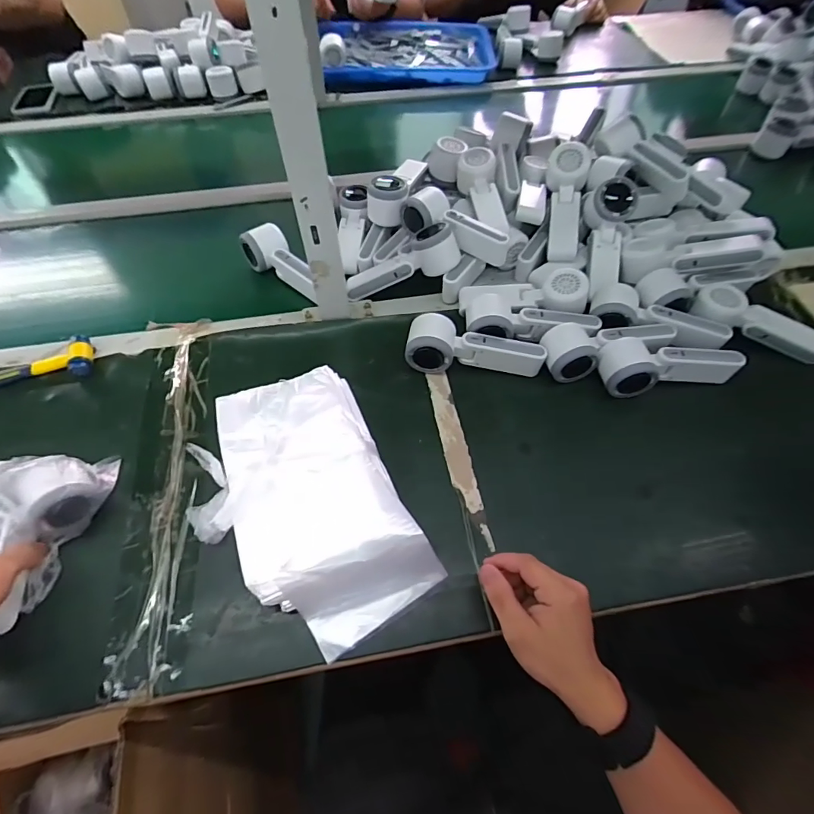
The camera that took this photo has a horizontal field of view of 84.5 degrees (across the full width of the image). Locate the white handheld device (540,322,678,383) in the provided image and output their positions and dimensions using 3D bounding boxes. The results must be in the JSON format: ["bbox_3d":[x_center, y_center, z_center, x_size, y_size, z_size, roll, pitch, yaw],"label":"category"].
[{"bbox_3d":[0.248,-0.075,0.552,0.159,0.050,0.059,-7,58,-6],"label":"white handheld device"}]

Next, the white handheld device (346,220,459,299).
[{"bbox_3d":[-0.010,-0.199,0.619,0.160,0.048,0.062,-21,58,10],"label":"white handheld device"}]

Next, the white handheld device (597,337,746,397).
[{"bbox_3d":[0.308,-0.050,0.527,0.155,0.050,0.056,0,57,-1],"label":"white handheld device"}]

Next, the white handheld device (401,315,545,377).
[{"bbox_3d":[0.084,-0.070,0.556,0.165,0.051,0.062,7,57,5],"label":"white handheld device"}]

